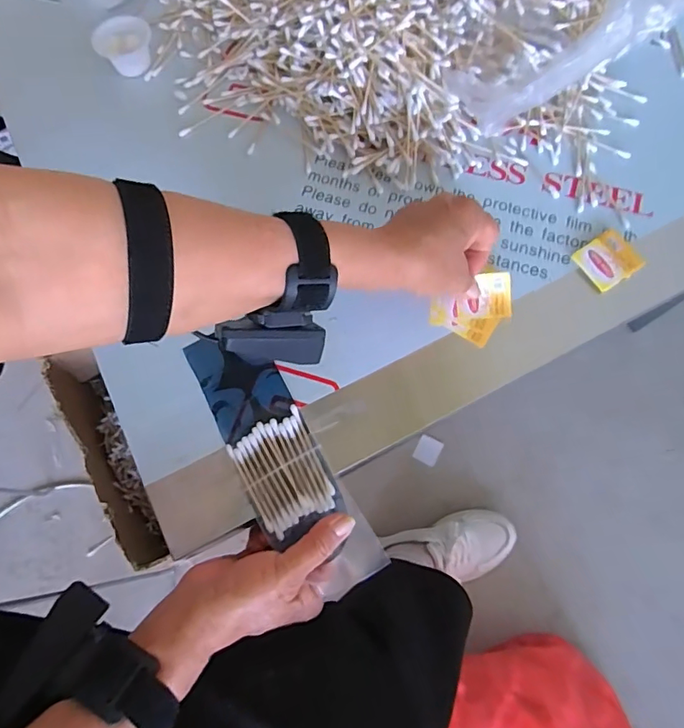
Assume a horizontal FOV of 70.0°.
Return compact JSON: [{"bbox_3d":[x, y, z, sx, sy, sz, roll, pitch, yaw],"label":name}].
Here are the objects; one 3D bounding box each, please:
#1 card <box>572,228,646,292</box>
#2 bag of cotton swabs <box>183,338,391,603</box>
[{"bbox_3d":[0.223,-0.087,0.407,0.047,0.004,0.042,-30,73,-6],"label":"card"},{"bbox_3d":[-0.050,0.067,0.365,0.066,0.011,0.215,-33,73,-11],"label":"bag of cotton swabs"}]

